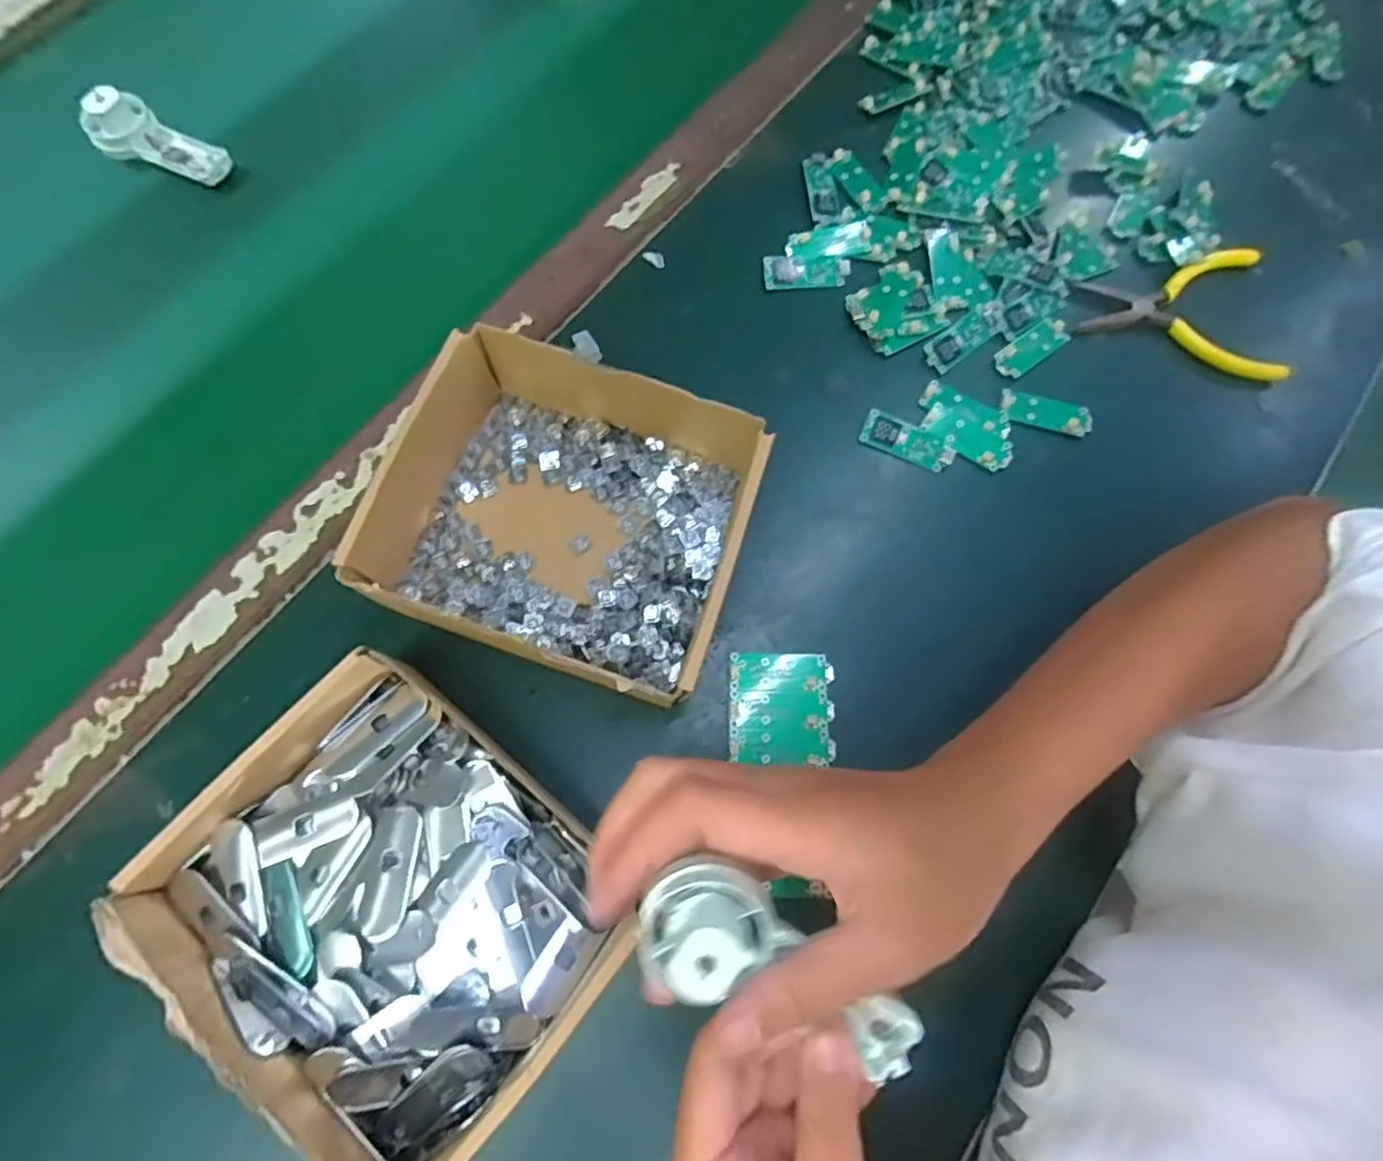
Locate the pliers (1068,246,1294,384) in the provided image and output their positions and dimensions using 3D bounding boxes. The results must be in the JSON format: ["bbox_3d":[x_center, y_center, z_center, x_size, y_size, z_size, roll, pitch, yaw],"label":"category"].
[{"bbox_3d":[0.289,-0.162,0.415,0.113,0.020,0.084,4,73,0],"label":"pliers"}]

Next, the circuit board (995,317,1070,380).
[{"bbox_3d":[0.202,-0.139,0.411,0.052,0.004,0.019,-37,77,-11],"label":"circuit board"}]

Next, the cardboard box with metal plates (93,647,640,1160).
[{"bbox_3d":[-0.120,0.133,0.287,0.167,0.054,0.136,39,76,10],"label":"cardboard box with metal plates"}]

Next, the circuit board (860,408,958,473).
[{"bbox_3d":[0.122,-0.079,0.388,0.052,0.006,0.020,22,74,6],"label":"circuit board"}]

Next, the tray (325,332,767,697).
[{"bbox_3d":[-0.061,-0.036,0.344,0.176,0.051,0.155,19,74,5],"label":"tray"}]

